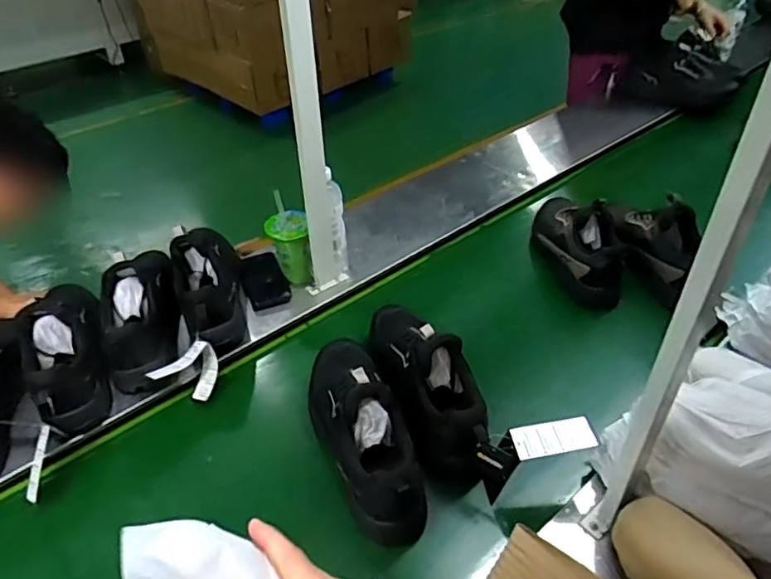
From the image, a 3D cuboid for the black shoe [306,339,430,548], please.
[{"bbox_3d":[-0.045,0.184,0.844,0.113,0.181,0.349,-14,42,-14],"label":"black shoe"}]

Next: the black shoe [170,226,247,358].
[{"bbox_3d":[-0.331,-0.029,1.073,0.120,0.154,0.292,-14,42,-15],"label":"black shoe"}]

